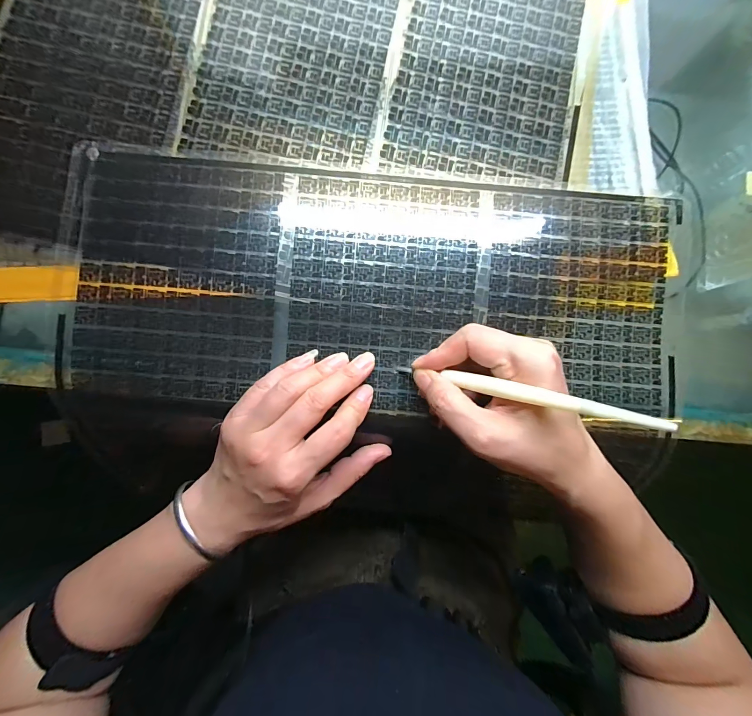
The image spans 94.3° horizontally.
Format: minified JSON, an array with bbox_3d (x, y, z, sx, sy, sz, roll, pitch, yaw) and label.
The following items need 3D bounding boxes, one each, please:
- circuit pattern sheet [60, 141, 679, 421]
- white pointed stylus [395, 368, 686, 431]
[{"bbox_3d":[0.004,-0.049,0.248,0.424,0.007,0.168,5,88,-2],"label":"circuit pattern sheet"},{"bbox_3d":[0.070,0.017,0.196,0.005,0.149,0.010,22,83,-45],"label":"white pointed stylus"}]

